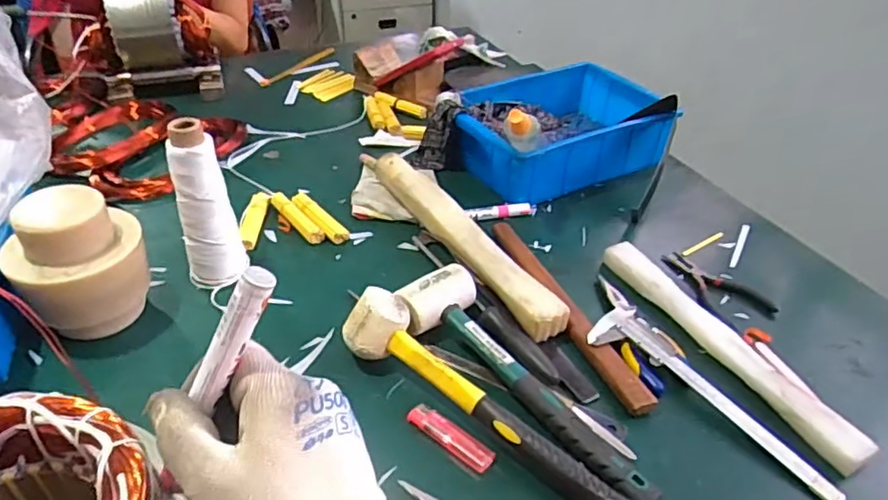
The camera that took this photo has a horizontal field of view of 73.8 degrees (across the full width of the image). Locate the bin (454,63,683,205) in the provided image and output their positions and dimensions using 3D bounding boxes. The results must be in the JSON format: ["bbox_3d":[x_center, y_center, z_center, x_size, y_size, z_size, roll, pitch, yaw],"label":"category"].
[{"bbox_3d":[0.163,-0.180,0.837,0.306,0.075,0.213,-14,41,-20],"label":"bin"}]

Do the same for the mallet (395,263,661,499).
[{"bbox_3d":[0.053,0.110,0.502,0.078,0.045,0.278,-19,43,-26],"label":"mallet"}]

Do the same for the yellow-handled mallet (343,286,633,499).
[{"bbox_3d":[0.029,0.117,0.483,0.280,0.061,0.057,26,43,28],"label":"yellow-handled mallet"}]

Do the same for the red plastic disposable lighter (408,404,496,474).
[{"bbox_3d":[0.005,0.152,0.481,0.078,0.015,0.019,25,47,30],"label":"red plastic disposable lighter"}]

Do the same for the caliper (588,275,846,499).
[{"bbox_3d":[0.205,0.115,0.520,0.074,0.018,0.268,-16,41,-22],"label":"caliper"}]

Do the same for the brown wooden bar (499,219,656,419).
[{"bbox_3d":[0.119,0.053,0.601,0.028,0.016,0.279,-11,40,-17],"label":"brown wooden bar"}]

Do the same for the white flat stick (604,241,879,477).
[{"bbox_3d":[0.259,0.082,0.559,0.033,0.019,0.289,-15,41,-21],"label":"white flat stick"}]

